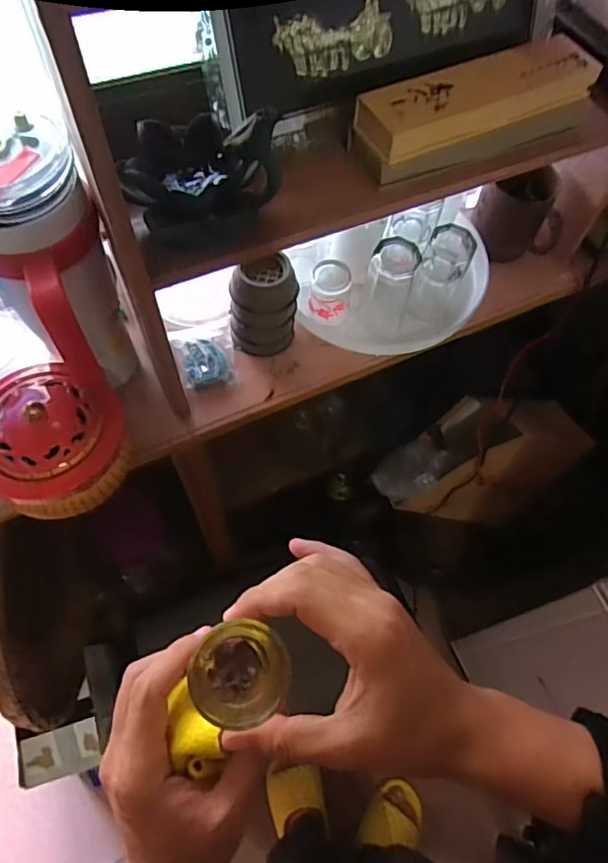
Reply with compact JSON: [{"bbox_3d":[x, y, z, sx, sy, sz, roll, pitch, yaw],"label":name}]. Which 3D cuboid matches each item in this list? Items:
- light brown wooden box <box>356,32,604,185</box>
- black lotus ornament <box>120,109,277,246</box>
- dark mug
[{"bbox_3d":[0.158,-0.293,0.503,0.236,0.052,0.067,-23,68,-14],"label":"light brown wooden box"},{"bbox_3d":[-0.086,-0.201,0.425,0.102,0.076,0.092,34,67,13],"label":"black lotus ornament"},{"bbox_3d":[0.267,-0.265,0.692,0.084,0.083,0.094,-4,64,-5],"label":"dark mug"}]

